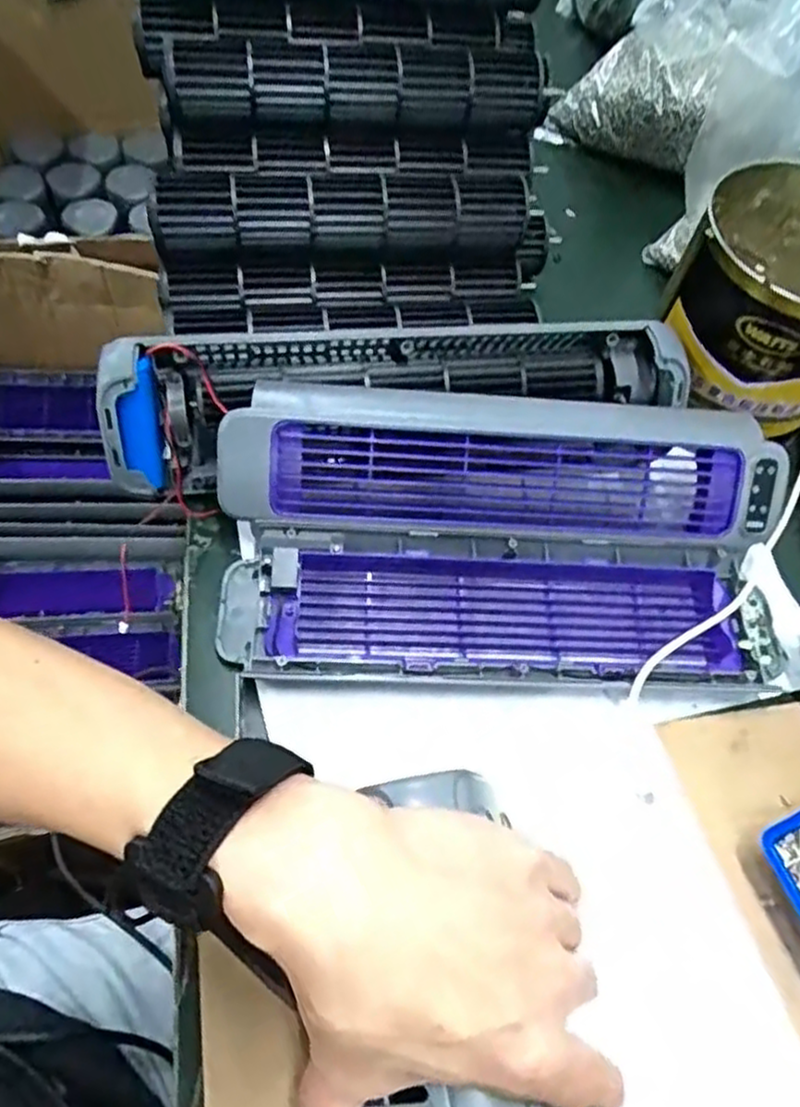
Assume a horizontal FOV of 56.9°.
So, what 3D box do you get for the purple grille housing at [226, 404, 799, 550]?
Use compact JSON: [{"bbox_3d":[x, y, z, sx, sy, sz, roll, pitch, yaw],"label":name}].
[{"bbox_3d":[0.056,-0.046,0.404,0.295,0.040,0.077,1,98,-6],"label":"purple grille housing"}]

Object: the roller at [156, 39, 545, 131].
[{"bbox_3d":[-0.028,-0.288,0.458,0.225,0.045,0.063,-15,65,-11],"label":"roller"}]

